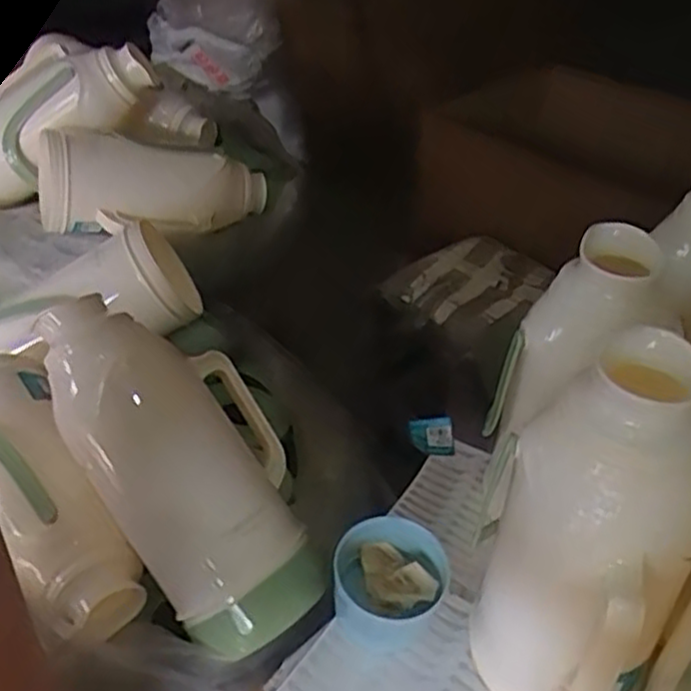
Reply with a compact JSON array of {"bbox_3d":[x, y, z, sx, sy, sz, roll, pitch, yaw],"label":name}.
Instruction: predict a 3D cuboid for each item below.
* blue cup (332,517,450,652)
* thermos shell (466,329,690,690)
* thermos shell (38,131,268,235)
[{"bbox_3d":[0.036,0.226,0.697,0.102,0.080,0.095,-1,39,1],"label":"blue cup"},{"bbox_3d":[0.189,0.160,0.583,0.131,0.328,0.145,-27,46,-28],"label":"thermos shell"},{"bbox_3d":[-0.289,-0.240,1.182,0.360,0.139,0.165,-3,37,-27],"label":"thermos shell"}]

